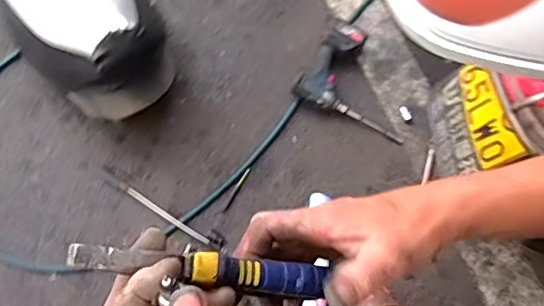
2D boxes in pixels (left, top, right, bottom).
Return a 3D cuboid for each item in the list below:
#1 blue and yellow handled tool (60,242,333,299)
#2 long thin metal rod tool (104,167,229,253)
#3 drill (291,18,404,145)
[{"bbox_3d":[-0.031,0.066,0.318,0.160,0.013,0.020,14,71,-31],"label":"blue and yellow handled tool"},{"bbox_3d":[-0.272,0.136,1.393,0.360,0.017,0.038,30,72,9],"label":"long thin metal rod tool"},{"bbox_3d":[0.242,-0.209,1.498,0.314,0.075,0.258,21,71,6],"label":"drill"}]

